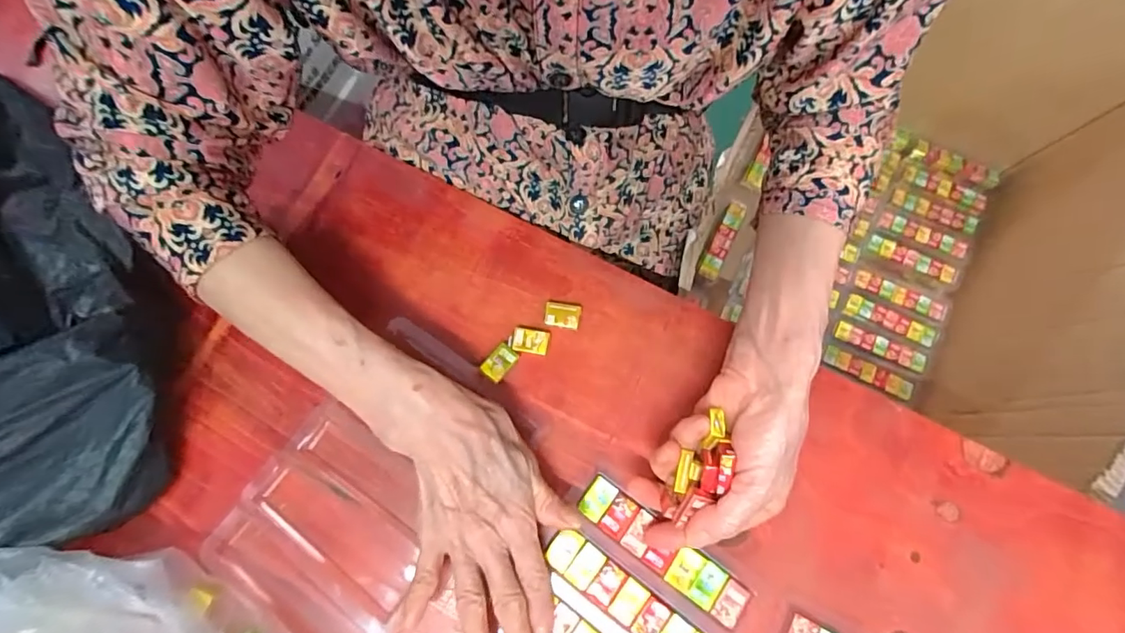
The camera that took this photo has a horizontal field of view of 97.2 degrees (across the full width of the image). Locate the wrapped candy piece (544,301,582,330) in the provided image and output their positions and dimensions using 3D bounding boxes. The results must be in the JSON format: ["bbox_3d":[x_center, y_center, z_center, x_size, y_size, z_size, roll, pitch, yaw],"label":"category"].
[{"bbox_3d":[0.000,-0.001,0.357,0.025,0.009,0.017,10,78,4],"label":"wrapped candy piece"}]

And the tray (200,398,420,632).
[{"bbox_3d":[-0.154,0.150,0.332,0.140,0.012,0.127,37,81,9],"label":"tray"}]

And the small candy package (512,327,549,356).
[{"bbox_3d":[-0.023,0.018,0.354,0.025,0.009,0.016,10,78,4],"label":"small candy package"}]

